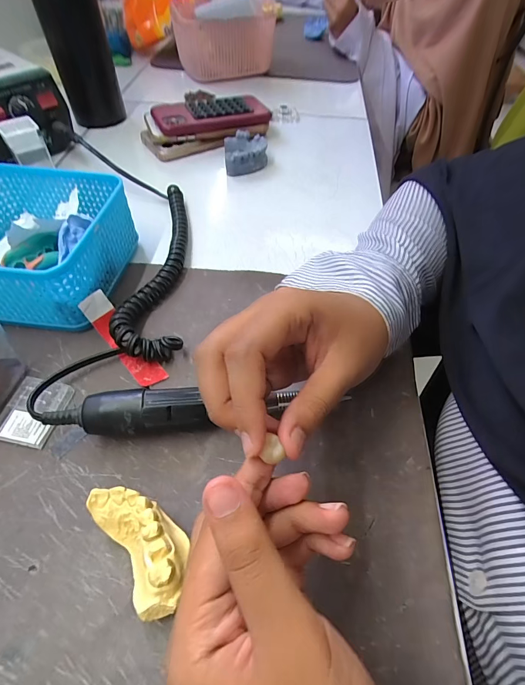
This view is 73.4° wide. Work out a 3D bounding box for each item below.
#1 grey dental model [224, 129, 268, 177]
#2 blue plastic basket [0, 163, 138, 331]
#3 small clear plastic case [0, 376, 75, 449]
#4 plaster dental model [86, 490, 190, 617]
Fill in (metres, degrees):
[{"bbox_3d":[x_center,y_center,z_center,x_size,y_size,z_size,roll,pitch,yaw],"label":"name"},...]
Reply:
[{"bbox_3d":[-0.020,-0.236,0.438,0.053,0.025,0.061,-3,55,-5],"label":"grey dental model"},{"bbox_3d":[-0.192,-0.082,0.295,0.135,0.060,0.134,6,54,1],"label":"blue plastic basket"},{"bbox_3d":[-0.155,0.046,0.237,0.035,0.008,0.043,10,55,4],"label":"small clear plastic case"},{"bbox_3d":[-0.062,0.105,0.188,0.033,0.026,0.069,-33,62,-23],"label":"plaster dental model"}]

